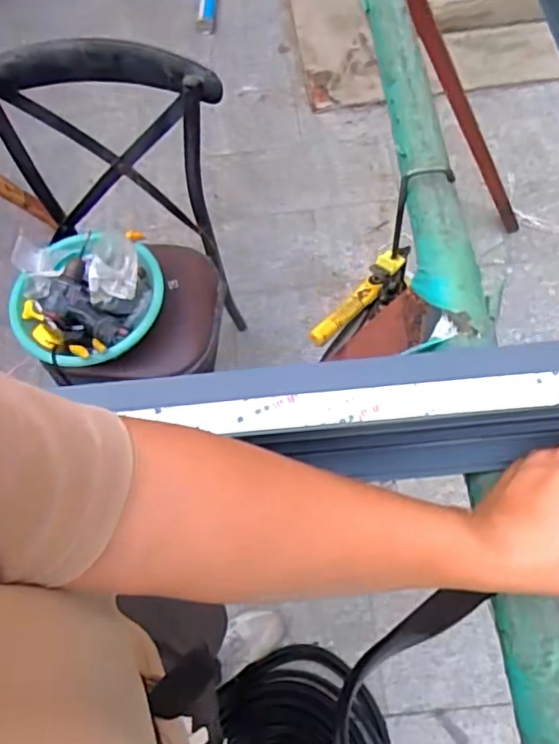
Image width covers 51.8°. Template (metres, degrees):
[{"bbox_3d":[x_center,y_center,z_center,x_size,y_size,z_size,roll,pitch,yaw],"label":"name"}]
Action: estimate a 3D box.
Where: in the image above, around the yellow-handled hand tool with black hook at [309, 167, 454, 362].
[{"bbox_3d":[0.107,-0.112,0.659,0.035,0.214,0.175,38,73,18],"label":"yellow-handled hand tool with black hook"}]

